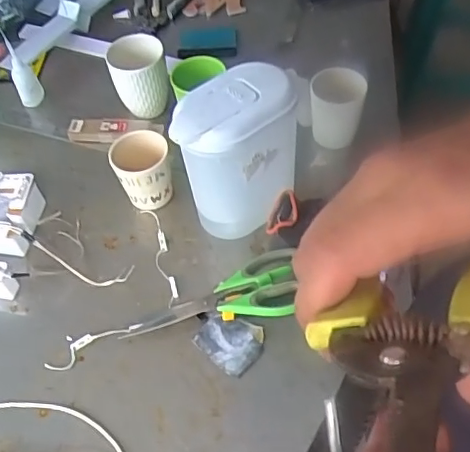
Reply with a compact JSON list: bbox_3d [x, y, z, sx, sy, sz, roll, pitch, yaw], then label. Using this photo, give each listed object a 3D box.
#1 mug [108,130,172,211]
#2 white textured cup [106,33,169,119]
[{"bbox_3d":[-0.119,-0.069,0.734,0.073,0.089,0.068,-19,55,-10],"label":"mug"},{"bbox_3d":[-0.140,-0.214,0.835,0.080,0.117,0.081,-11,54,-4],"label":"white textured cup"}]

